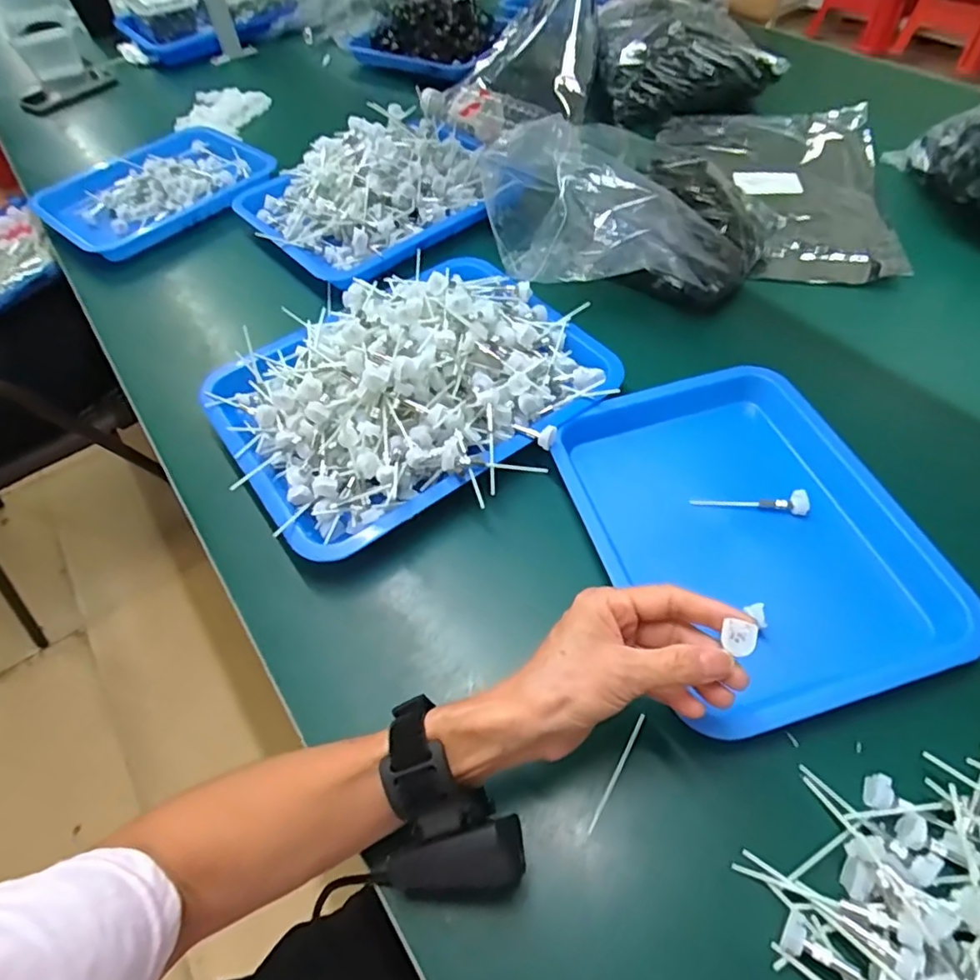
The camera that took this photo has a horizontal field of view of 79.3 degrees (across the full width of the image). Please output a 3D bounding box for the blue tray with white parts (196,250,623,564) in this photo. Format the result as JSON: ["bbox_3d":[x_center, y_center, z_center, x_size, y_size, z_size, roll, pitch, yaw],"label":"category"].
[{"bbox_3d":[-0.071,-0.106,0.518,0.330,0.070,0.256,-29,57,-15],"label":"blue tray with white parts"}]

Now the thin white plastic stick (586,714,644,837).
[{"bbox_3d":[0.079,0.174,0.366,0.004,0.004,0.079,25,60,21],"label":"thin white plastic stick"}]

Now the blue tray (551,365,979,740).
[{"bbox_3d":[0.197,0.020,0.456,0.222,0.025,0.285,-18,55,-8],"label":"blue tray"}]

